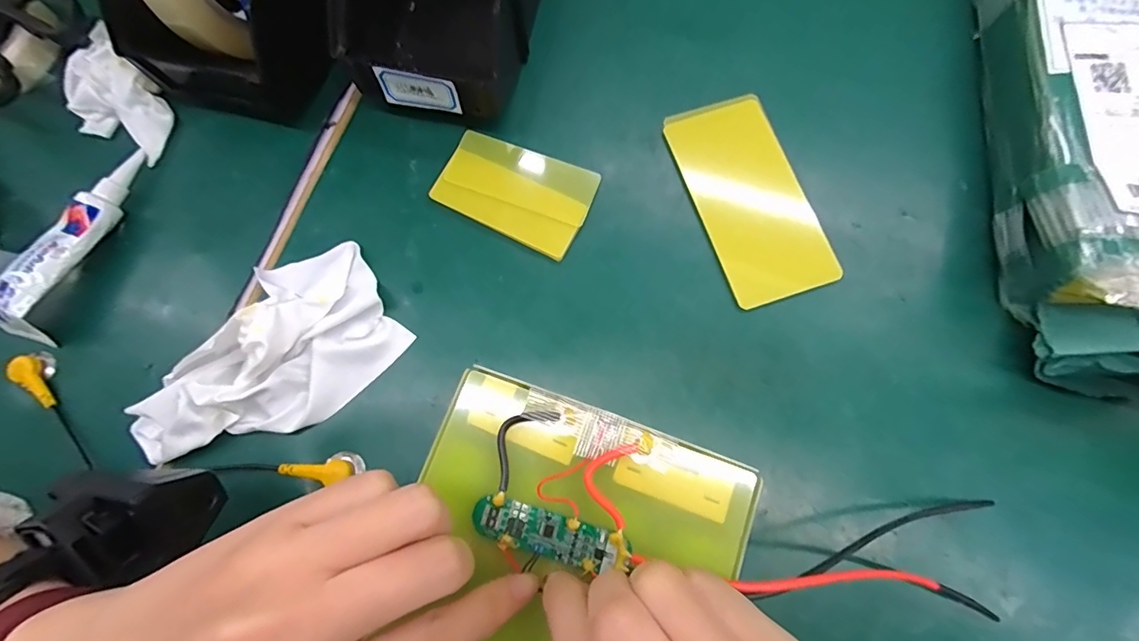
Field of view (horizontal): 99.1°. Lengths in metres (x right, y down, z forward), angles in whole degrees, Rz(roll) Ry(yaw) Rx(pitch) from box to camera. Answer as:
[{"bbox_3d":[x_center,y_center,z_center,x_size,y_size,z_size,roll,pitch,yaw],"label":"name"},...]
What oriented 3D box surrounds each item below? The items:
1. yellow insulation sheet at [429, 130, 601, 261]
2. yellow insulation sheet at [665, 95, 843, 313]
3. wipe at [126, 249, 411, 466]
[{"bbox_3d":[-0.034,-0.085,0.314,0.094,0.005,0.061,25,77,7],"label":"yellow insulation sheet"},{"bbox_3d":[0.116,-0.080,0.314,0.070,0.004,0.139,-18,76,-3],"label":"yellow insulation sheet"},{"bbox_3d":[-0.179,0.021,0.275,0.153,0.038,0.093,-33,77,-7],"label":"wipe"}]

